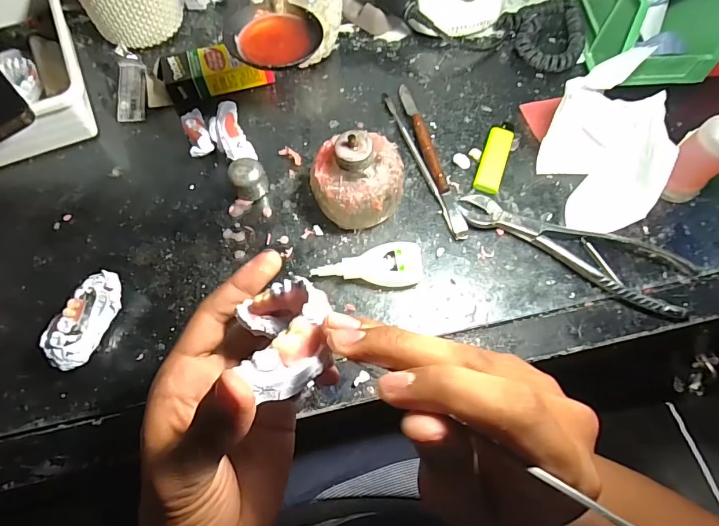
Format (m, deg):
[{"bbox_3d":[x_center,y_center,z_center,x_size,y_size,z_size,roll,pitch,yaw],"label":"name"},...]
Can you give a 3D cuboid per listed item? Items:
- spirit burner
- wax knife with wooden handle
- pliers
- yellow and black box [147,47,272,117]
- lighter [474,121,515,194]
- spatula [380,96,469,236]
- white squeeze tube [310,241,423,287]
[{"bbox_3d":[-0.001,-0.066,0.348,0.071,0.076,0.060,-10,66,-6],"label":"spirit burner"},{"bbox_3d":[0.060,-0.120,0.411,0.012,0.012,0.128,-13,67,-7],"label":"wax knife with wooden handle"},{"bbox_3d":[0.181,-0.016,0.368,0.197,0.012,0.054,25,67,9],"label":"pliers"},{"bbox_3d":[-0.151,-0.187,0.426,0.120,0.031,0.040,-16,67,-9],"label":"yellow and black box"},{"bbox_3d":[0.126,-0.099,0.402,0.023,0.010,0.075,18,67,6],"label":"lighter"},{"bbox_3d":[0.057,-0.094,0.404,0.013,0.005,0.172,-21,68,-11],"label":"spatula"},{"bbox_3d":[0.007,0.002,0.350,0.086,0.021,0.032,1,66,-1],"label":"white squeeze tube"}]

